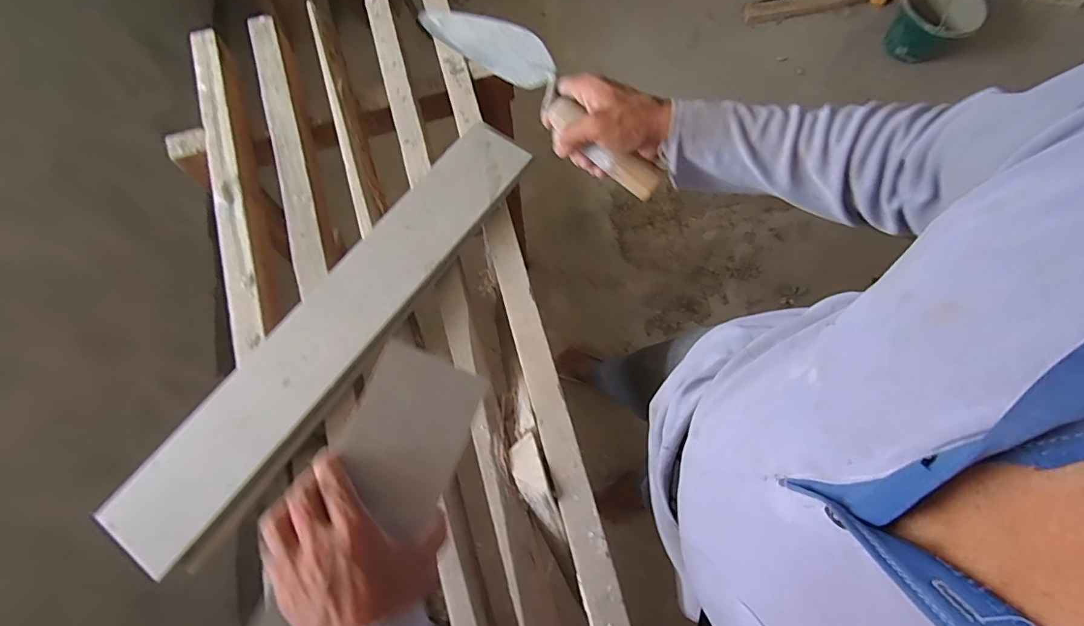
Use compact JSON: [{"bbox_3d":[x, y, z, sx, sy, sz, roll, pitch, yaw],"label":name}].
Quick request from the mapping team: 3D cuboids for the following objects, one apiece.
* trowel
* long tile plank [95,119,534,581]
[{"bbox_3d":[0.006,-0.207,0.442,0.268,0.081,0.050,42,78,1],"label":"trowel"},{"bbox_3d":[-0.226,-0.002,0.533,0.113,0.019,0.590,32,73,10],"label":"long tile plank"}]

